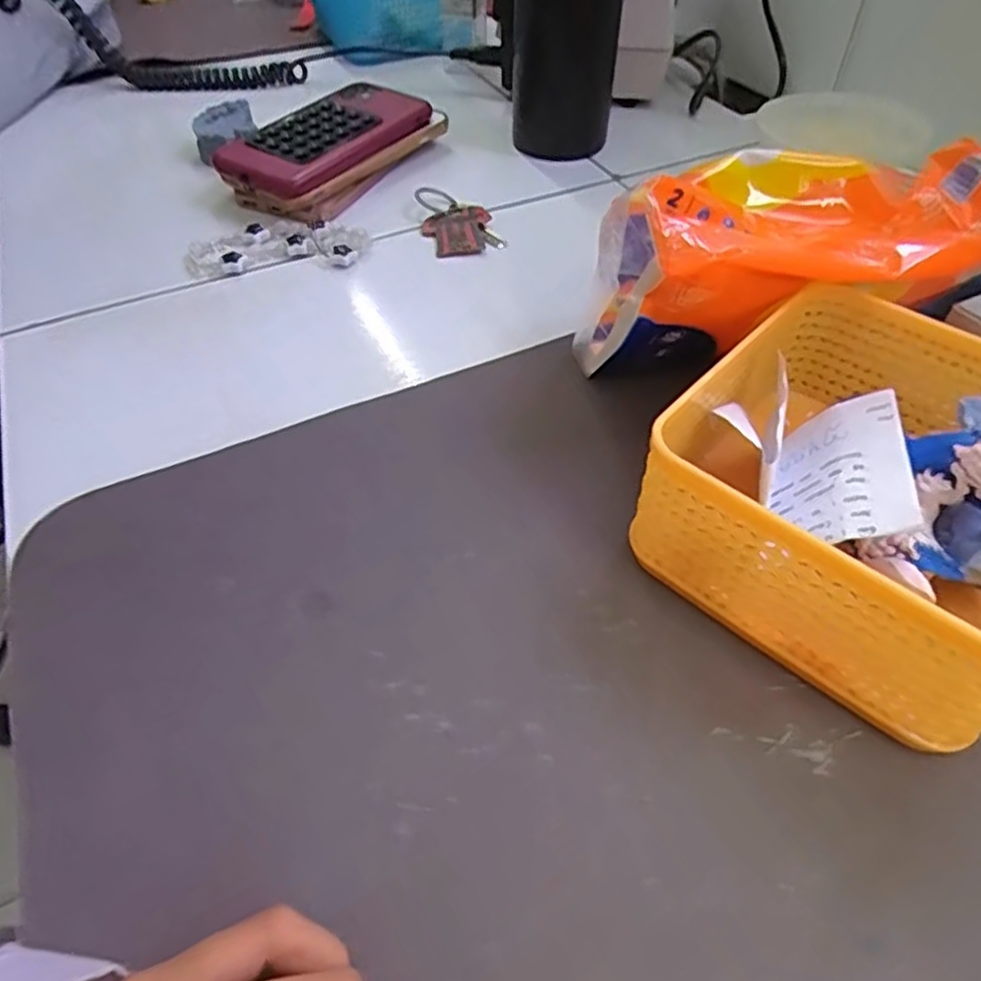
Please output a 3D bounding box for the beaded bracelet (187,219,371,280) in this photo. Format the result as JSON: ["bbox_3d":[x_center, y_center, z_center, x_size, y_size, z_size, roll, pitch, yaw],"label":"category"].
[{"bbox_3d":[-0.133,-0.150,0.426,0.112,0.013,0.045,-5,49,-4],"label":"beaded bracelet"}]

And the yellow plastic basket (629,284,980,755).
[{"bbox_3d":[0.140,0.000,0.249,0.133,0.066,0.132,36,59,27],"label":"yellow plastic basket"}]

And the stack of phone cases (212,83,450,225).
[{"bbox_3d":[-0.111,-0.242,0.485,0.086,0.040,0.151,26,54,21],"label":"stack of phone cases"}]

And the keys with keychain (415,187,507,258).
[{"bbox_3d":[-0.021,-0.174,0.441,0.046,0.014,0.066,-12,50,-9],"label":"keys with keychain"}]

